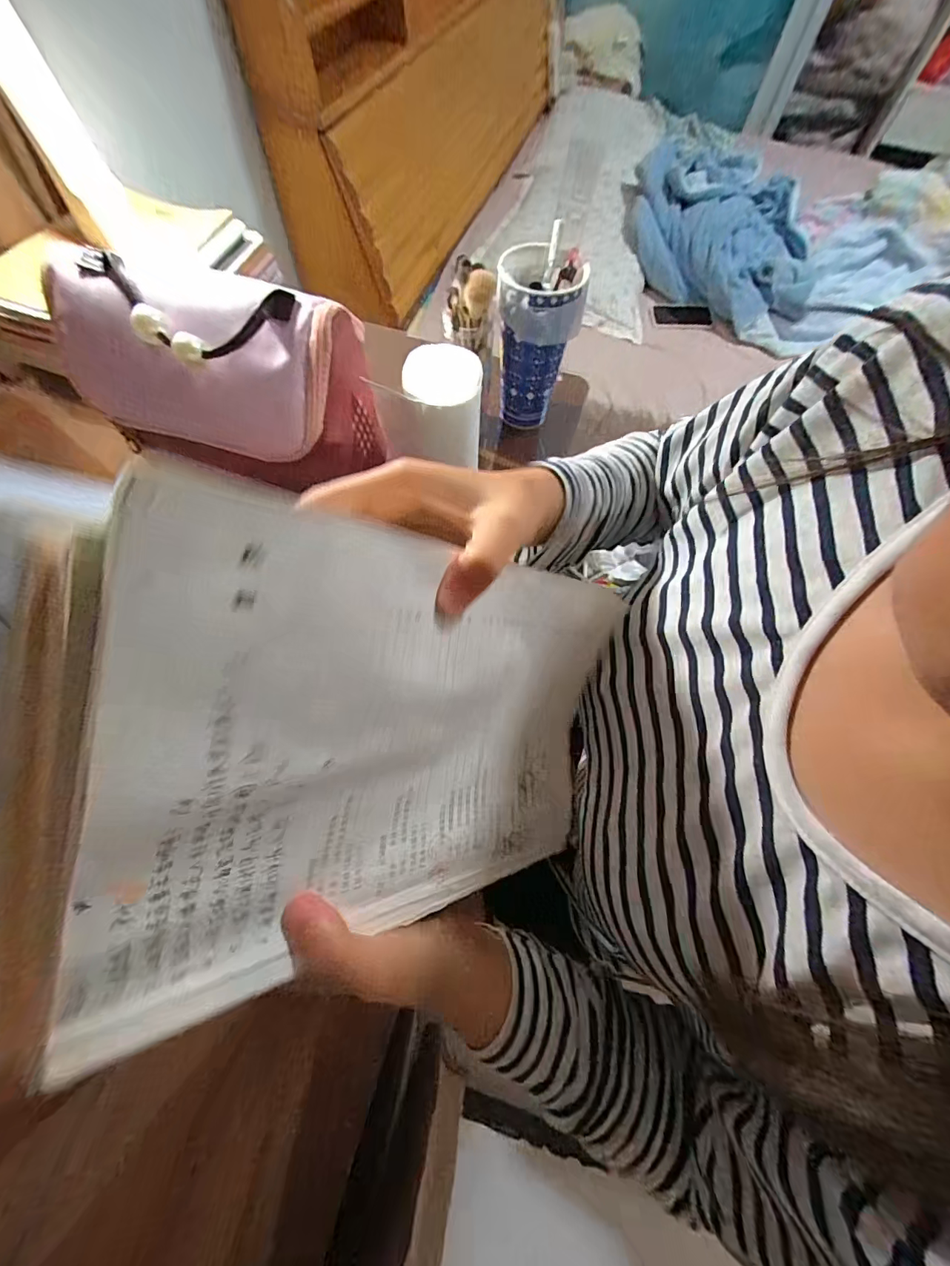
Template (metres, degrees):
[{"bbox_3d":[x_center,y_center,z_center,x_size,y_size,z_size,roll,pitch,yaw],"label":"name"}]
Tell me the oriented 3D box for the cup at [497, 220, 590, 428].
[{"bbox_3d":[0.064,-0.323,0.500,0.087,0.158,0.093,7,65,0],"label":"cup"}]

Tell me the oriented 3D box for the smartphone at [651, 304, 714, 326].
[{"bbox_3d":[0.559,-0.859,1.194,0.157,0.013,0.071,4,80,1],"label":"smartphone"}]

